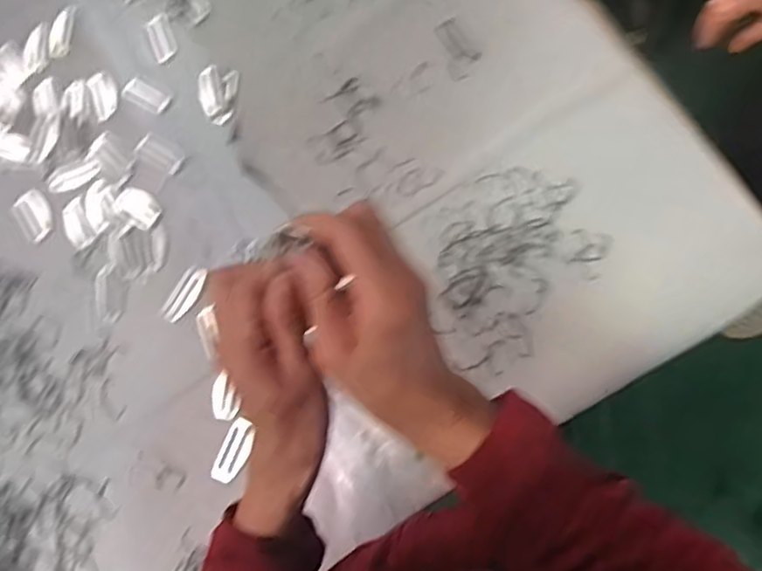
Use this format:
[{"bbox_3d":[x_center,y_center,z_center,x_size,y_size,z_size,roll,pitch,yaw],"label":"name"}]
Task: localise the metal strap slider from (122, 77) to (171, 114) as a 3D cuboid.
[{"bbox_3d":[-0.277,-0.224,0.756,0.057,0.005,0.029,28,83,12],"label":"metal strap slider"}]

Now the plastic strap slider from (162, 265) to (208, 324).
[{"bbox_3d":[-0.214,0.009,0.698,0.027,0.004,0.066,29,84,12],"label":"plastic strap slider"}]

